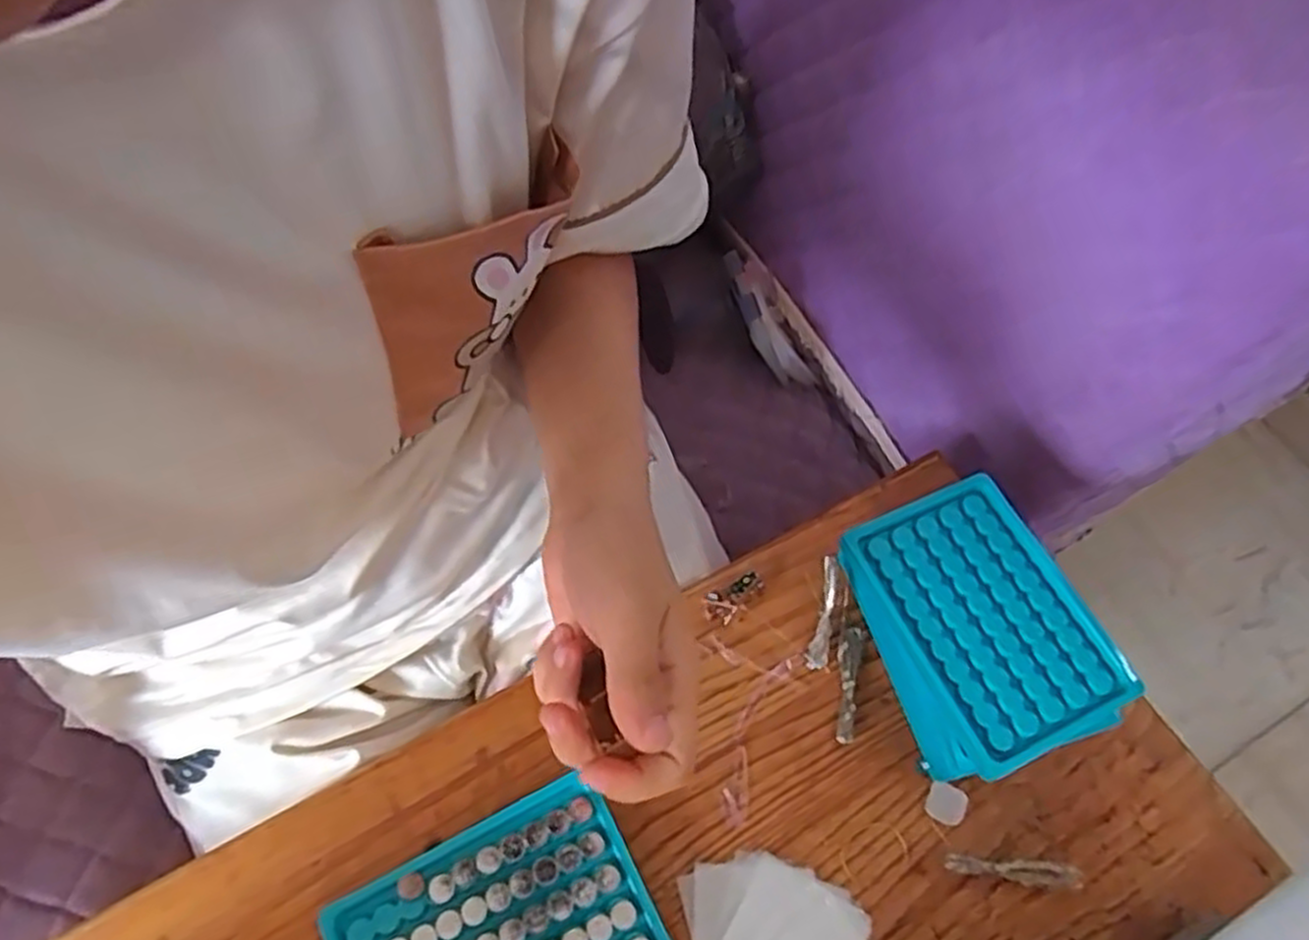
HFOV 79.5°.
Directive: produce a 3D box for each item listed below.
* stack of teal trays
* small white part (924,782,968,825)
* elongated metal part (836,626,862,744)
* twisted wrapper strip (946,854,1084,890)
[{"bbox_3d":[0.164,0.081,0.410,0.096,0.047,0.132,-23,67,-14],"label":"stack of teal trays"},{"bbox_3d":[0.149,0.170,0.401,0.019,0.006,0.018,1,63,-2],"label":"small white part"},{"bbox_3d":[0.103,0.113,0.423,0.013,0.009,0.063,12,63,3],"label":"elongated metal part"},{"bbox_3d":[0.175,0.195,0.382,0.064,0.009,0.010,6,63,0],"label":"twisted wrapper strip"}]

